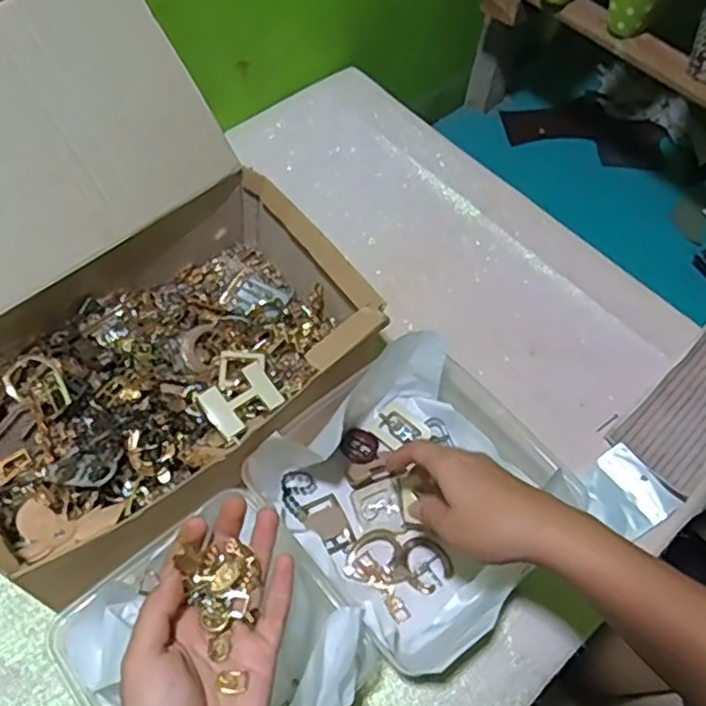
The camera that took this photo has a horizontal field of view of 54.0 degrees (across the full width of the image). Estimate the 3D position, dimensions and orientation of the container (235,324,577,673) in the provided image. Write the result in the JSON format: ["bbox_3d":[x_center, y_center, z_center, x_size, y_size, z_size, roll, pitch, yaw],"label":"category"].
[{"bbox_3d":[0.054,0.101,0.540,0.206,0.092,0.201,-38,69,-24],"label":"container"}]

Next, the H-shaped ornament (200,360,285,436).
[{"bbox_3d":[-0.086,0.035,0.538,0.056,0.006,0.040,-33,82,-28],"label":"H-shaped ornament"}]

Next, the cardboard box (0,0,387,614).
[{"bbox_3d":[-0.194,-0.056,0.529,0.333,0.223,0.345,-36,68,-23],"label":"cardboard box"}]

